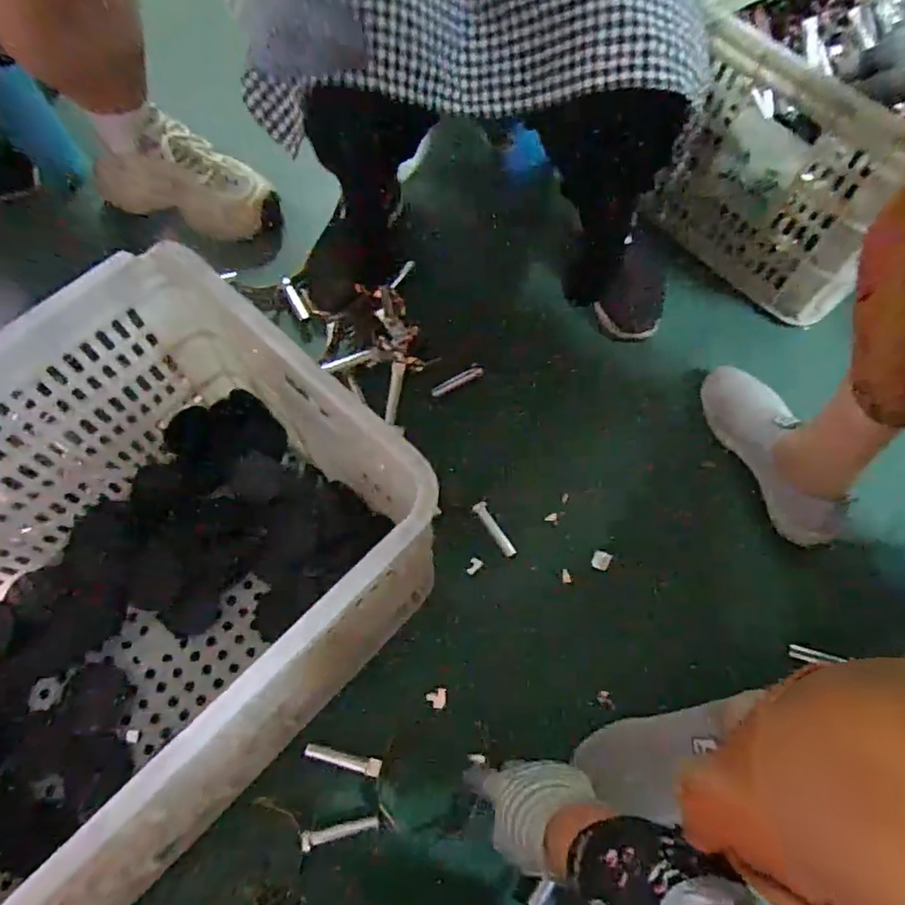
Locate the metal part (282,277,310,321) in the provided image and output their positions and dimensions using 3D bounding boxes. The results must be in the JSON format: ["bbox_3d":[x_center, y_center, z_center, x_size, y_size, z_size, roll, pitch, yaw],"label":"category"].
[{"bbox_3d":[-0.226,-0.220,0.855,0.016,0.010,0.083,-26,66,-10],"label":"metal part"}]

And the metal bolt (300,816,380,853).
[{"bbox_3d":[-0.113,0.378,0.595,0.080,0.012,0.014,9,58,-35],"label":"metal bolt"}]

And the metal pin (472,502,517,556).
[{"bbox_3d":[0.050,0.091,0.704,0.017,0.013,0.074,-29,67,-12],"label":"metal pin"}]

